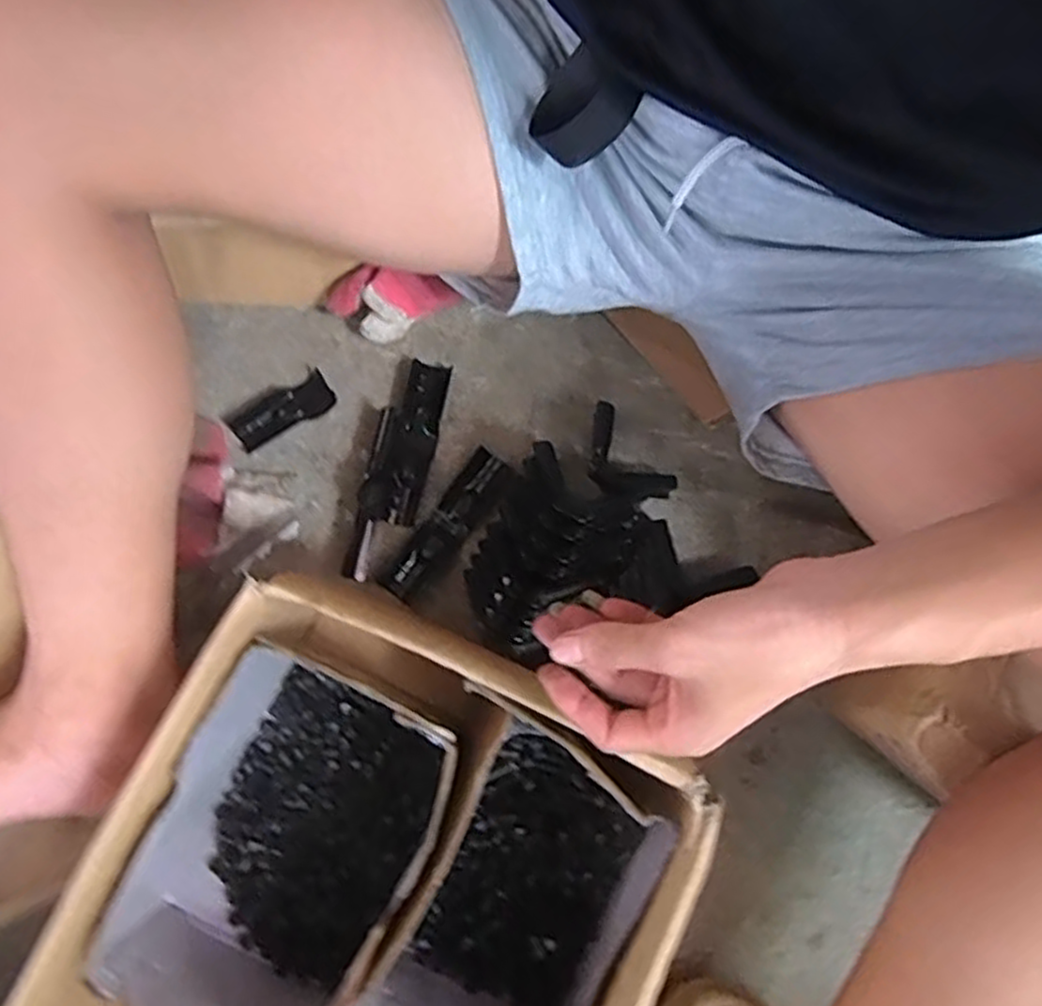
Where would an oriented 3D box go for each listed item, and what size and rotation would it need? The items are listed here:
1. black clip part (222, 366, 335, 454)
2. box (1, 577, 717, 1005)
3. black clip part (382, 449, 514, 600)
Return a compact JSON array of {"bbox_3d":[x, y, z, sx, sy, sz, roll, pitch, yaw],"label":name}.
[{"bbox_3d":[-0.189,-0.075,0.586,0.081,0.009,0.039,-32,81,-6],"label":"black clip part"},{"bbox_3d":[-0.097,0.268,0.452,0.305,0.136,0.373,23,80,5],"label":"box"},{"bbox_3d":[-0.057,0.017,0.567,0.032,0.008,0.127,35,81,7],"label":"black clip part"}]

